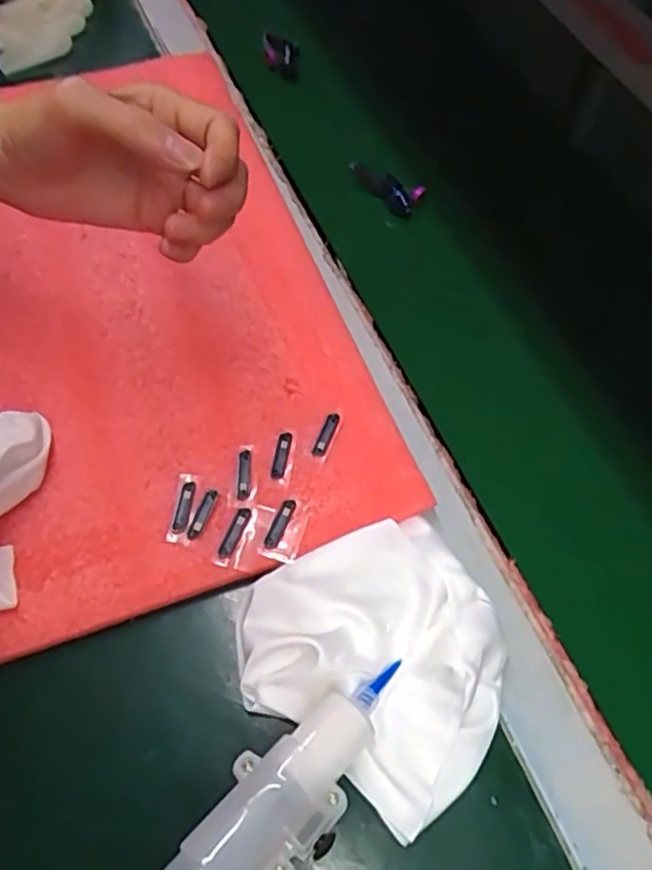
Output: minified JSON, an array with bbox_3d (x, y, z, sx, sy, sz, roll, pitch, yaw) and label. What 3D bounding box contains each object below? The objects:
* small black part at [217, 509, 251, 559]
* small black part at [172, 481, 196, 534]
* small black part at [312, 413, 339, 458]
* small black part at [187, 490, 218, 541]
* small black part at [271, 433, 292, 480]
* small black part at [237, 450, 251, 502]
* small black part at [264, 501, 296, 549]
[{"bbox_3d":[-0.045,0.048,0.320,0.007,0.004,0.027,20,61,9],"label":"small black part"},{"bbox_3d":[-0.071,0.035,0.327,0.007,0.004,0.027,7,60,2],"label":"small black part"},{"bbox_3d":[0.000,0.000,0.351,0.007,0.004,0.027,20,61,9],"label":"small black part"},{"bbox_3d":[-0.061,0.039,0.325,0.006,0.004,0.027,19,61,8],"label":"small black part"},{"bbox_3d":[-0.023,0.011,0.345,0.007,0.004,0.027,8,60,2],"label":"small black part"},{"bbox_3d":[-0.042,0.020,0.337,0.006,0.004,0.029,0,60,-3],"label":"small black part"},{"bbox_3d":[-0.023,0.044,0.323,0.008,0.004,0.027,19,61,8],"label":"small black part"}]

